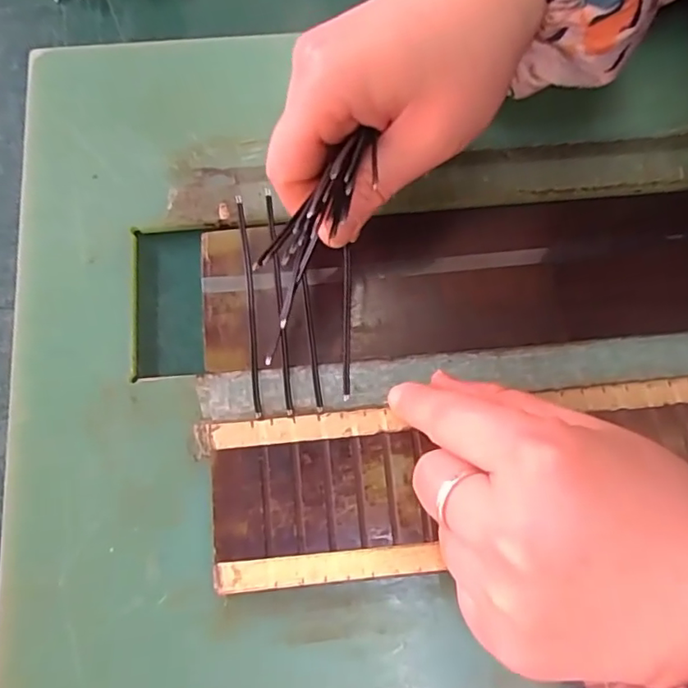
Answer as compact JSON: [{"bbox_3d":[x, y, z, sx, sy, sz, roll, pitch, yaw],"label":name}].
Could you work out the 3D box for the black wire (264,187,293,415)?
[{"bbox_3d":[-0.028,-0.021,0.252,0.004,0.005,0.104,-7,75,-2],"label":"black wire"}]

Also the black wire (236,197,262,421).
[{"bbox_3d":[-0.041,-0.018,0.250,0.004,0.007,0.098,-7,75,-2],"label":"black wire"}]

